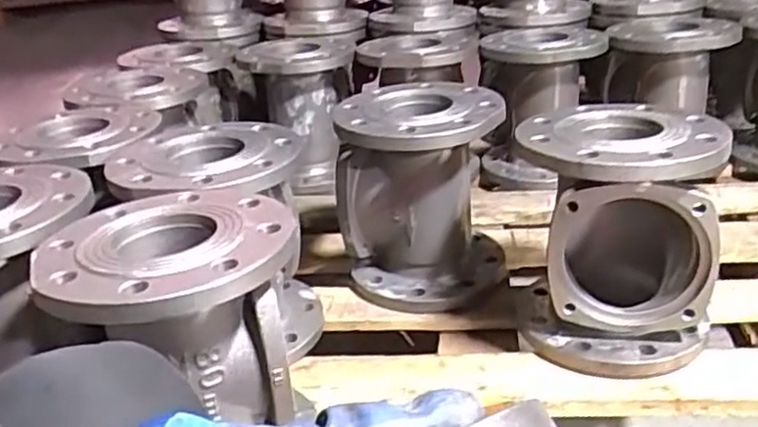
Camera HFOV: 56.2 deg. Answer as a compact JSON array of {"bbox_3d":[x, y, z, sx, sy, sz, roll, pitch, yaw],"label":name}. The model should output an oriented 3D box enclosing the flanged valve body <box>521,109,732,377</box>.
[{"bbox_3d":[0.239,0.017,0.715,0.177,0.216,0.176,4,27,16],"label":"flanged valve body"}]

